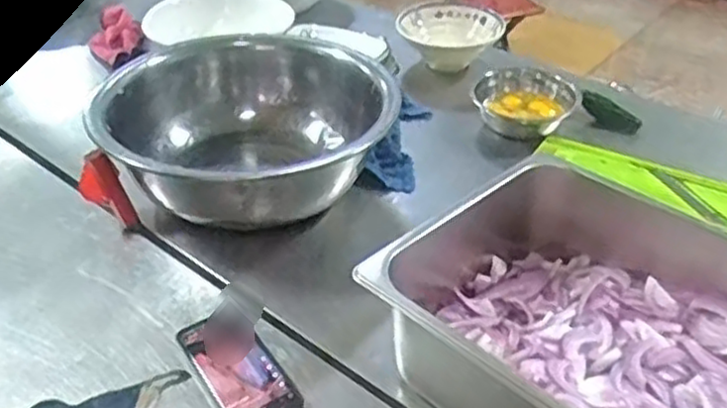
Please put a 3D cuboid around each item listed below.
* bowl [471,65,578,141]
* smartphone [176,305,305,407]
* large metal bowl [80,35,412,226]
[{"bbox_3d":[0.265,-0.174,1.196,0.159,0.054,0.136,19,42,23],"label":"bowl"},{"bbox_3d":[-0.134,0.174,0.773,0.080,0.015,0.180,-24,44,-27],"label":"smartphone"},{"bbox_3d":[-0.150,-0.106,1.045,0.400,0.151,0.400,0,38,0],"label":"large metal bowl"}]

